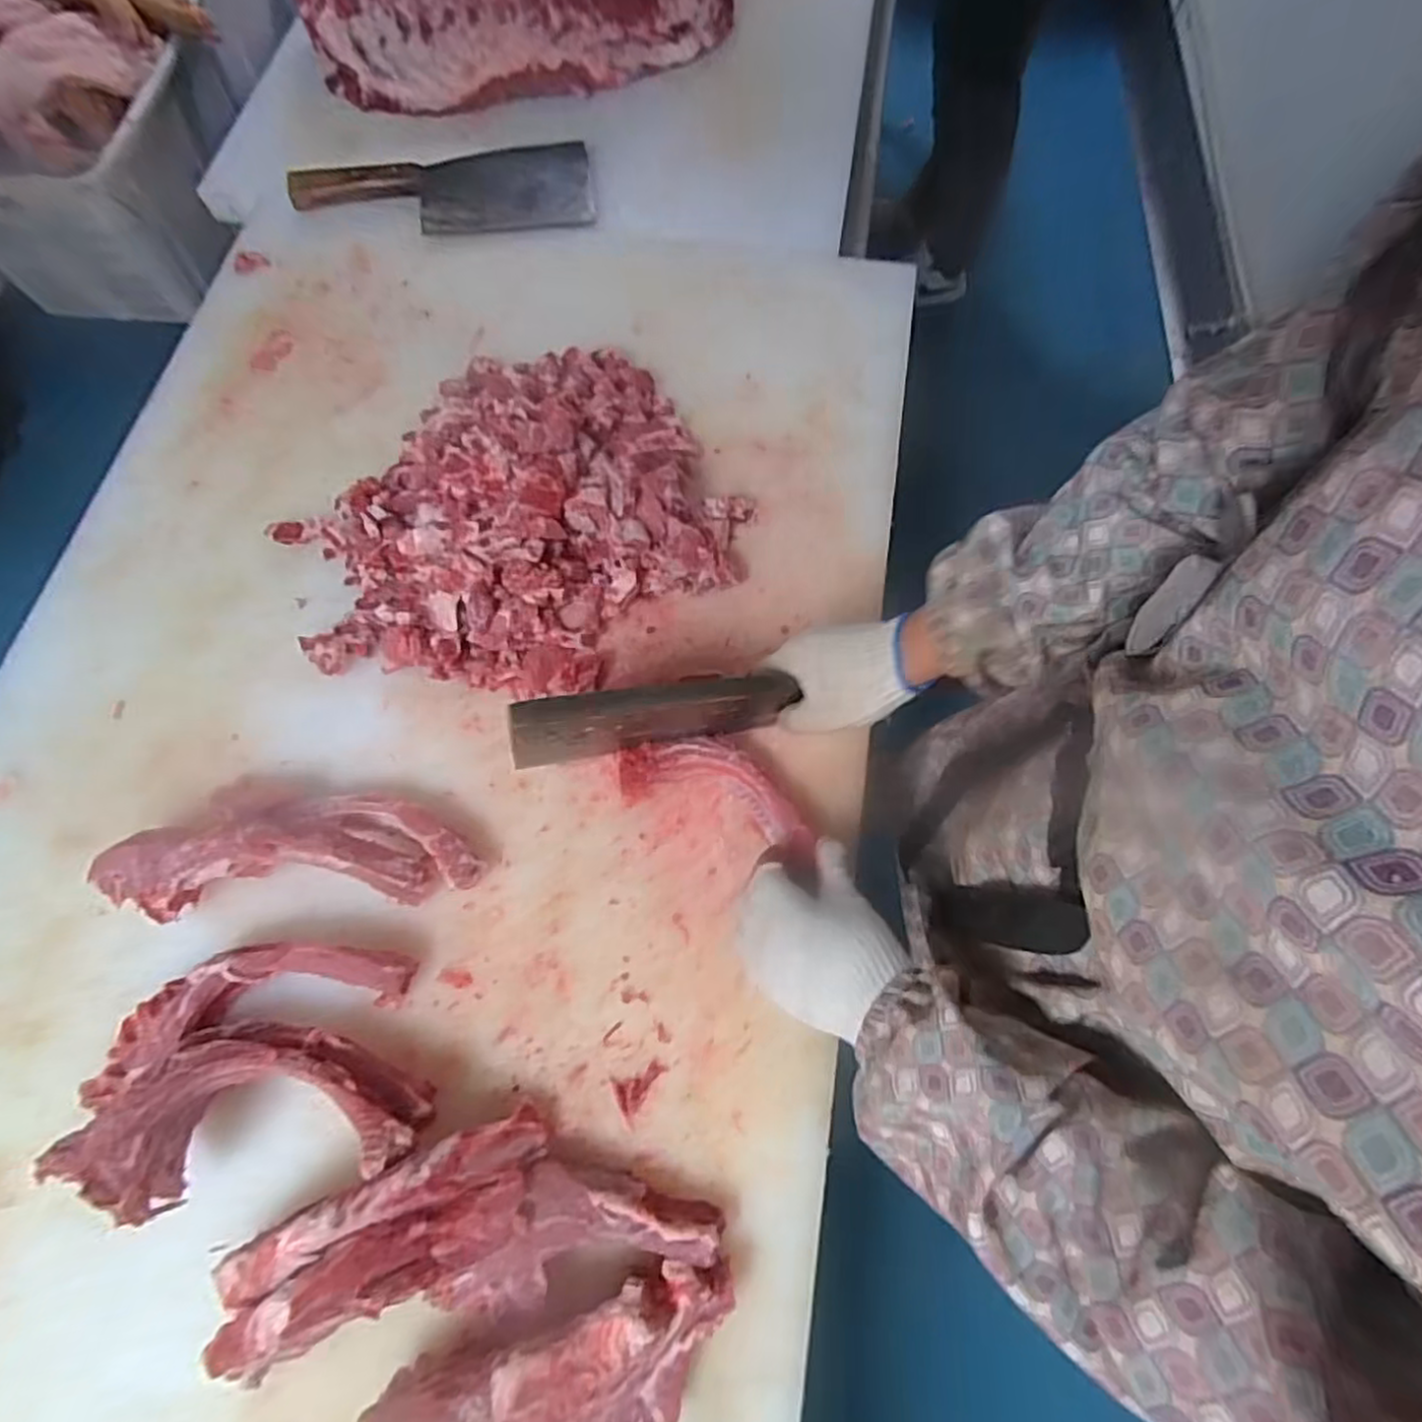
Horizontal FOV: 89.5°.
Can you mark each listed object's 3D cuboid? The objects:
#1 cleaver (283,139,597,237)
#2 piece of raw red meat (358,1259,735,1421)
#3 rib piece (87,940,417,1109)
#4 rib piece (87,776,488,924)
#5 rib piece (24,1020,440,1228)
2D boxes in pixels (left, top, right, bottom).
[{"bbox_3d":[-0.321,-0.622,0.865,0.354,0.028,0.139,-7,70,-3],"label":"cleaver"},{"bbox_3d":[-0.087,0.434,0.438,0.227,0.072,0.111,-19,70,-6],"label":"piece of raw red meat"},{"bbox_3d":[-0.345,0.215,0.542,0.224,0.050,0.082,-18,71,-7],"label":"rib piece"},{"bbox_3d":[-0.324,0.100,0.569,0.264,0.073,0.104,-4,70,-2],"label":"rib piece"},{"bbox_3d":[-0.308,0.269,0.493,0.205,0.102,0.103,-9,70,-4],"label":"rib piece"}]

